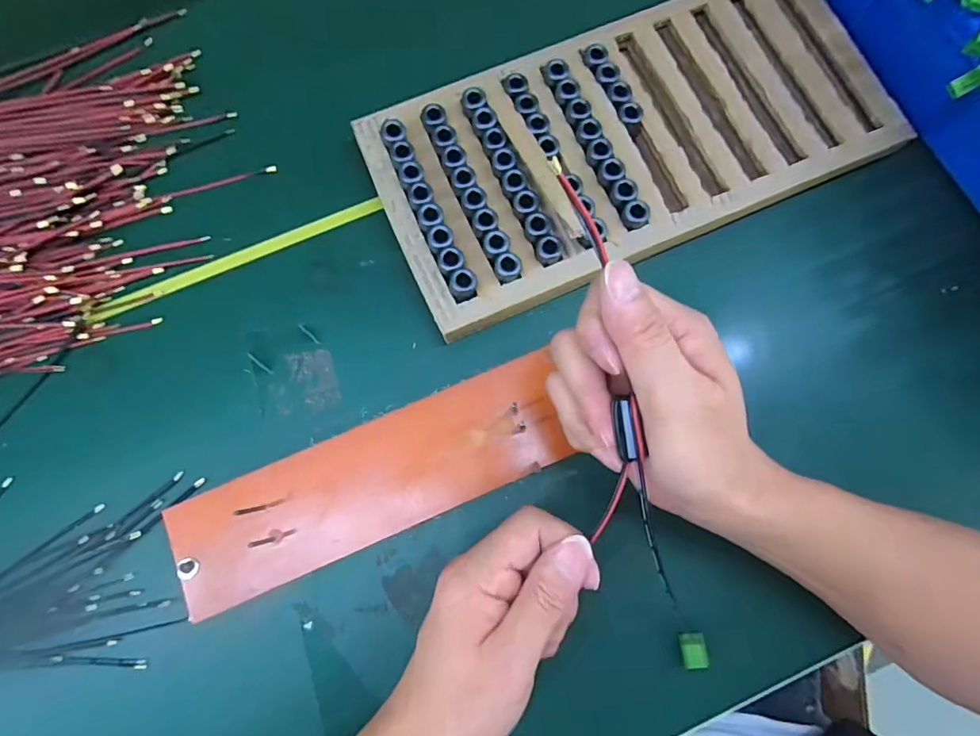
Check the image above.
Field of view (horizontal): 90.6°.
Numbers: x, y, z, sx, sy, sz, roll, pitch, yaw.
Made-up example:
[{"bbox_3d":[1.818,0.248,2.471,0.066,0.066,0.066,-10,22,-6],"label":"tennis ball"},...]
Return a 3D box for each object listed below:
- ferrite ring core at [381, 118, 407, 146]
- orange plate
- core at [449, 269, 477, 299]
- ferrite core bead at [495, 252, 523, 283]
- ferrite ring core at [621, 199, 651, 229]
[{"bbox_3d":[-0.067,-0.164,0.340,0.017,0.010,0.017,0,78,0],"label":"ferrite ring core"},{"bbox_3d":[-0.074,0.069,0.308,0.250,0.014,0.071,-23,79,-4],"label":"orange plate"},{"bbox_3d":[-0.017,-0.054,0.316,0.018,0.011,0.016,-2,78,0],"label":"core"},{"bbox_3d":[0.012,-0.066,0.318,0.018,0.011,0.017,0,78,0],"label":"ferrite core bead"},{"bbox_3d":[0.097,-0.103,0.324,0.018,0.009,0.017,0,78,0],"label":"ferrite ring core"}]

